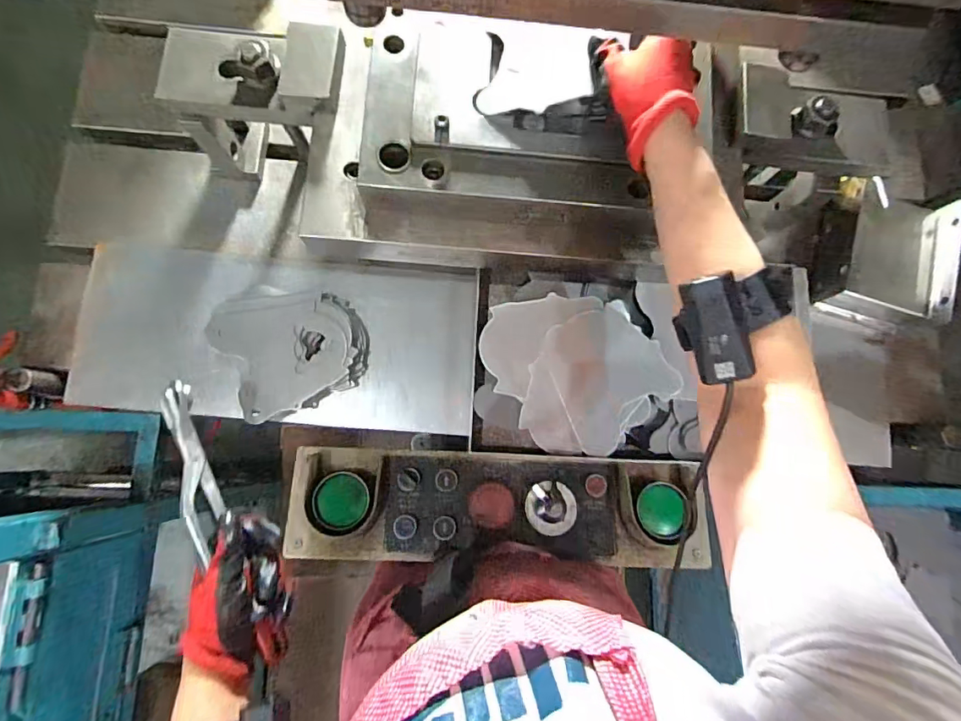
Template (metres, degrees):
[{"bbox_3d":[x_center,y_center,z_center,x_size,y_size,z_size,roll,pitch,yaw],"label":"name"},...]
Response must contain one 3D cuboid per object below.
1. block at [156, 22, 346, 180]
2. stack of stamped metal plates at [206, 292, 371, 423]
[{"bbox_3d":[-0.228,-0.271,0.548,0.172,0.176,0.085,2,81,-3],"label":"block"},{"bbox_3d":[-0.218,-0.021,0.580,0.155,0.044,0.151,-28,83,-7],"label":"stack of stamped metal plates"}]

